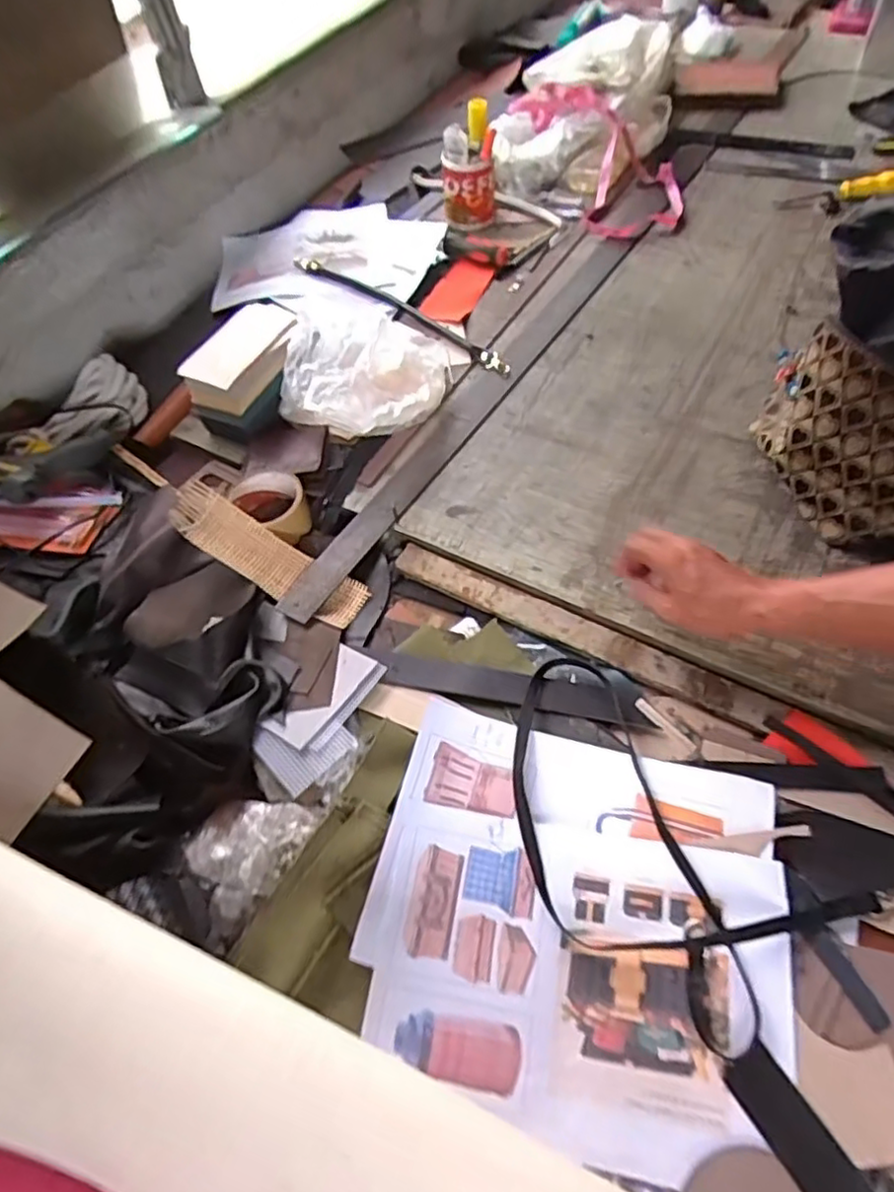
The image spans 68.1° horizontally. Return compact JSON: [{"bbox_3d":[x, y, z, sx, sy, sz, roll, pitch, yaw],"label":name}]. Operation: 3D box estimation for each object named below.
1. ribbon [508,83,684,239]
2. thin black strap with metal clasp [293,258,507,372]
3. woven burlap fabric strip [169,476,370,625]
[{"bbox_3d":[0.265,-0.753,1.110,0.200,0.095,0.398,-19,57,-6],"label":"ribbon"},{"bbox_3d":[-0.073,-0.416,0.959,0.410,0.024,0.032,34,66,25],"label":"thin black strap with metal clasp"},{"bbox_3d":[-0.195,-0.041,0.717,0.228,0.025,0.058,32,61,2],"label":"woven burlap fabric strip"}]

